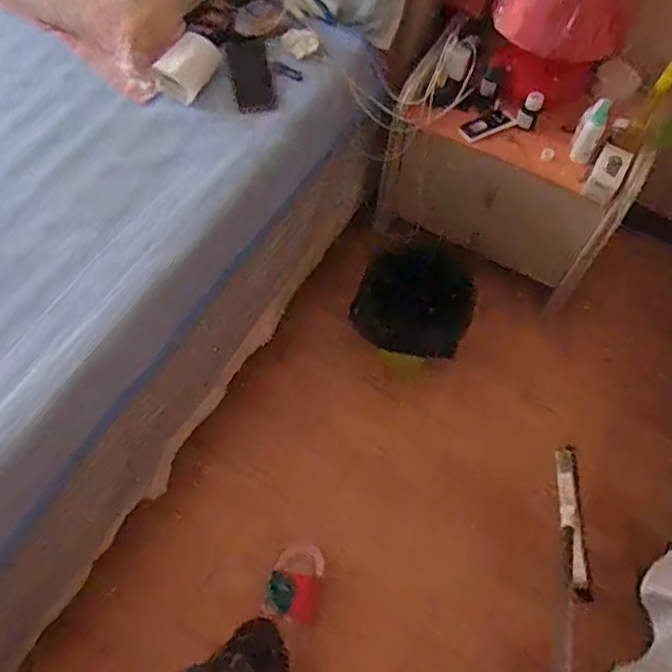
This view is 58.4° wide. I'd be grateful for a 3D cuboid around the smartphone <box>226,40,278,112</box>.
[{"bbox_3d":[-0.167,-0.513,1.191,0.073,0.017,0.150,-13,83,-4],"label":"smartphone"}]

